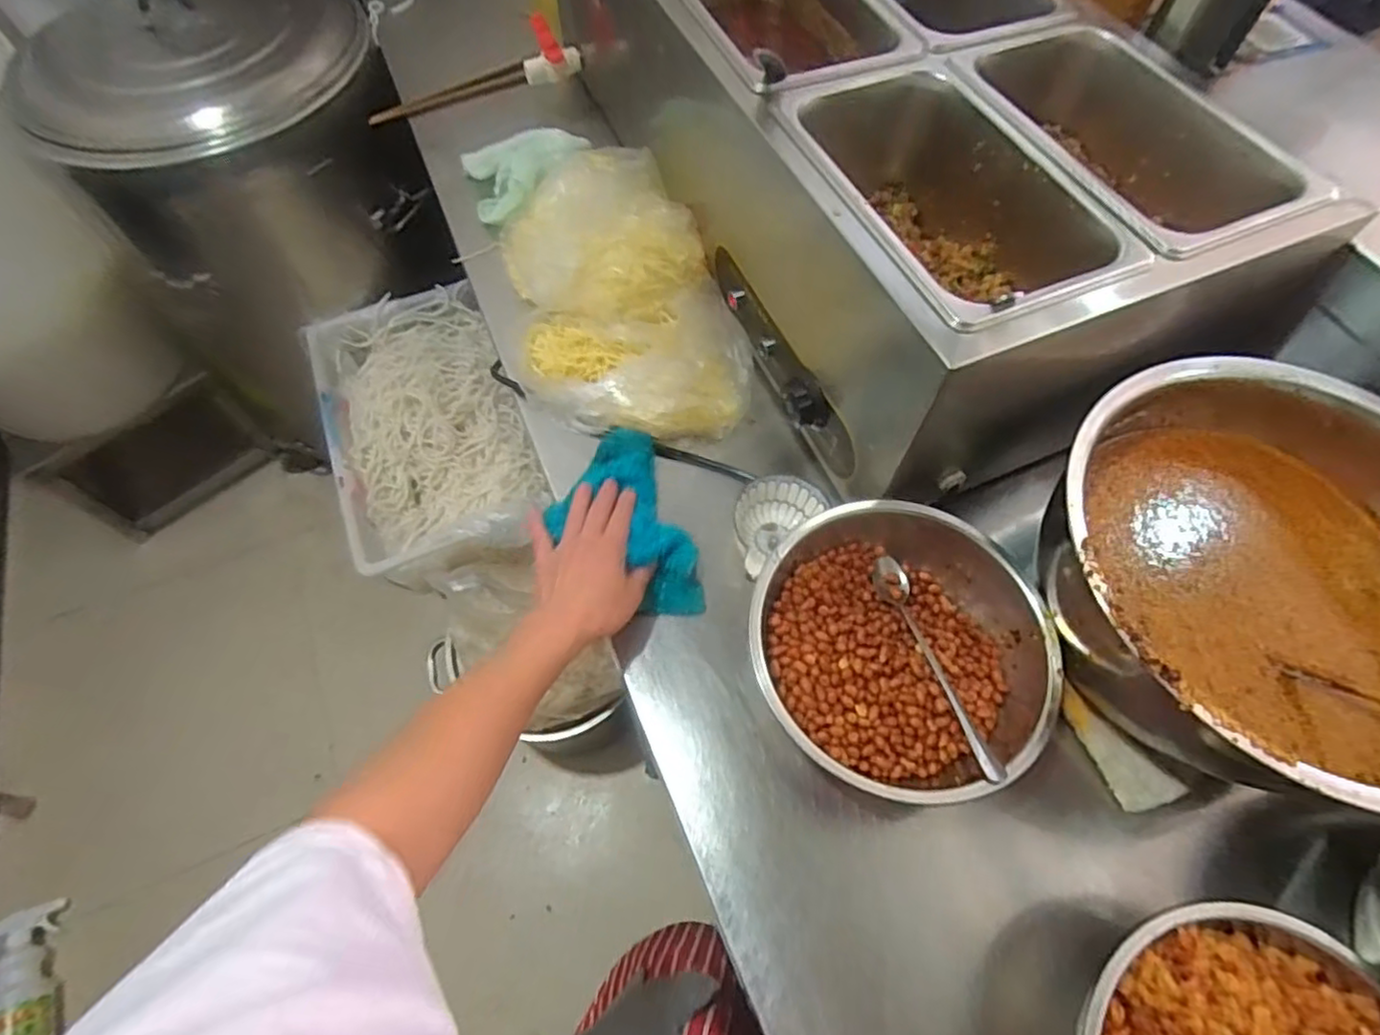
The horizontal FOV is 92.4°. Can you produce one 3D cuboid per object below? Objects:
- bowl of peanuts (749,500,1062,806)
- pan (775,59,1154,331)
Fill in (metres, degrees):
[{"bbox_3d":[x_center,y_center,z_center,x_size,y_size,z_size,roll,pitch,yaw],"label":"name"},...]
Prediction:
[{"bbox_3d":[0.152,0.090,0.500,0.208,0.077,0.222,1,63,-2],"label":"bowl of peanuts"},{"bbox_3d":[0.176,-0.222,0.511,0.151,0.114,0.263,-22,66,-13],"label":"pan"}]

